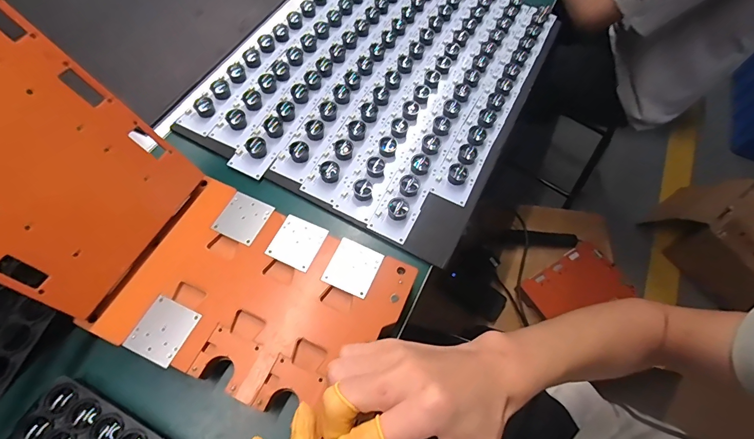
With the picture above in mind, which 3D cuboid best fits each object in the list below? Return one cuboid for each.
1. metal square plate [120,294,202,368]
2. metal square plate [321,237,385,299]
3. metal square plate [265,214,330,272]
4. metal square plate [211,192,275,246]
[{"bbox_3d":[-0.181,0.094,0.321,0.043,0.004,0.048,23,63,8],"label":"metal square plate"},{"bbox_3d":[-0.022,0.045,0.360,0.044,0.004,0.049,23,61,8],"label":"metal square plate"},{"bbox_3d":[-0.077,0.021,0.366,0.045,0.004,0.047,24,63,8],"label":"metal square plate"},{"bbox_3d":[-0.132,-0.002,0.374,0.044,0.004,0.047,23,61,11],"label":"metal square plate"}]

